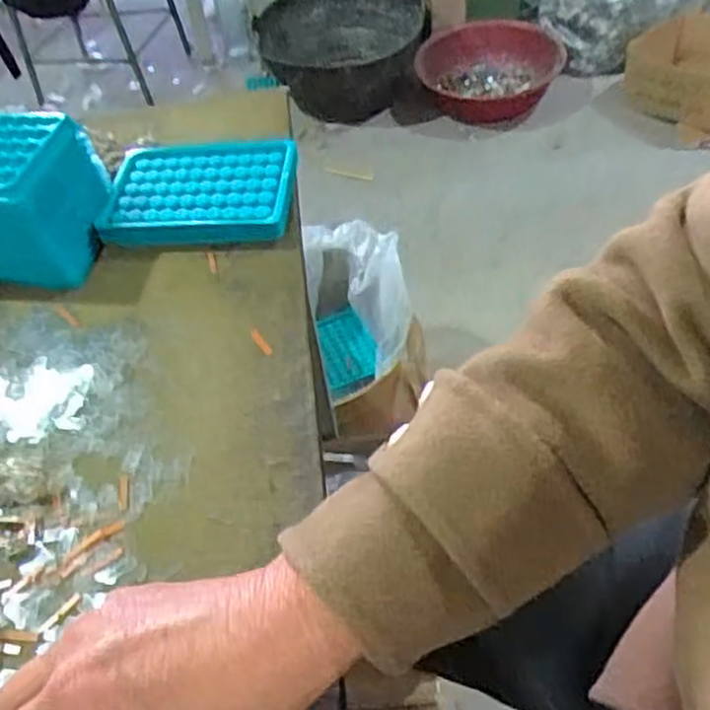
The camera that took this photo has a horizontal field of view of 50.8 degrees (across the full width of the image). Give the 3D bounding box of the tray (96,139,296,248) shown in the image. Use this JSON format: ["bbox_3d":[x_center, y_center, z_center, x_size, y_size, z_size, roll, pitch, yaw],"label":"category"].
[{"bbox_3d":[-0.112,-0.116,0.546,0.131,0.030,0.093,0,48,3],"label":"tray"}]

